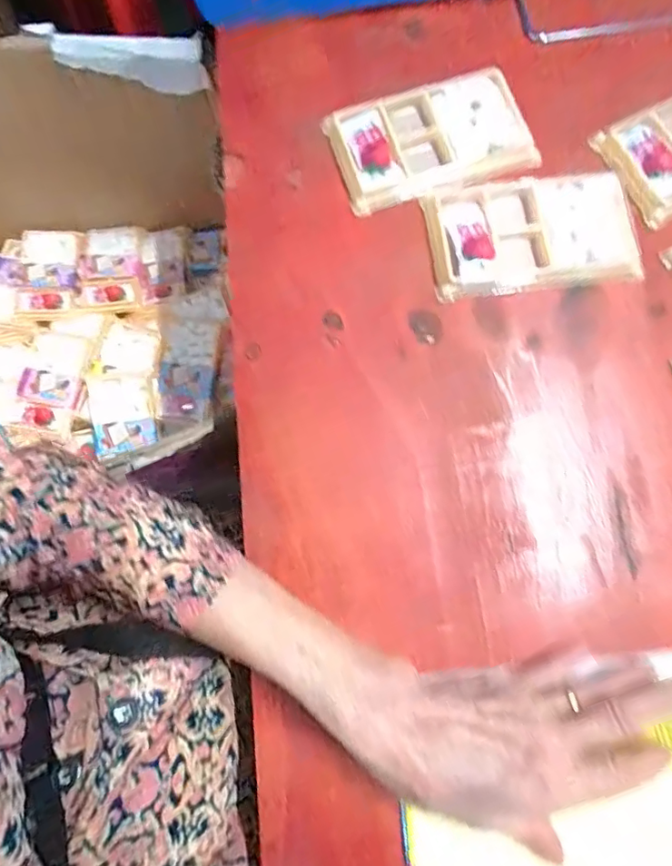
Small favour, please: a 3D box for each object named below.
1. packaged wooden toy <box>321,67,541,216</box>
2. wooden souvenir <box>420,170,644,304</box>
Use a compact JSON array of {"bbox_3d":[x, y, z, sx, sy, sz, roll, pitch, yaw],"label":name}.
[{"bbox_3d":[0.067,-0.208,0.366,0.135,0.016,0.081,-16,78,-3],"label":"packaged wooden toy"},{"bbox_3d":[0.133,-0.136,0.349,0.139,0.012,0.080,-8,78,-1],"label":"wooden souvenir"}]

